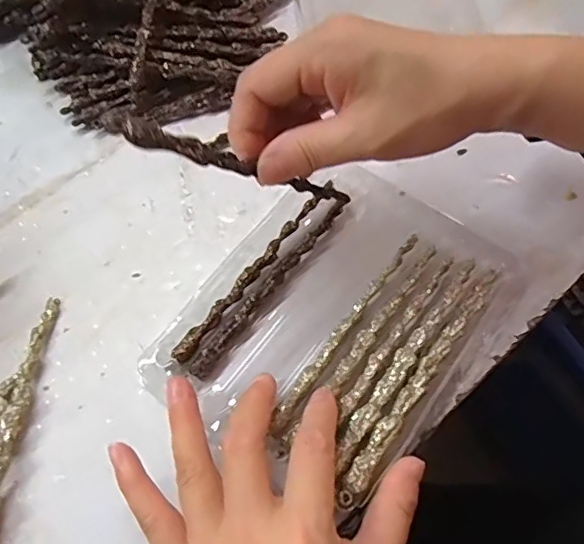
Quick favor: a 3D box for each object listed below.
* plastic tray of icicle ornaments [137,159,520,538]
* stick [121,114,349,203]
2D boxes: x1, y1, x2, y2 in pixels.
[{"bbox_3d":[0.028,0.023,0.325,0.153,0.031,0.186,35,68,15],"label":"plastic tray of icicle ornaments"},{"bbox_3d":[-0.017,-0.050,0.274,0.008,0.147,0.009,-38,62,31],"label":"stick"}]

